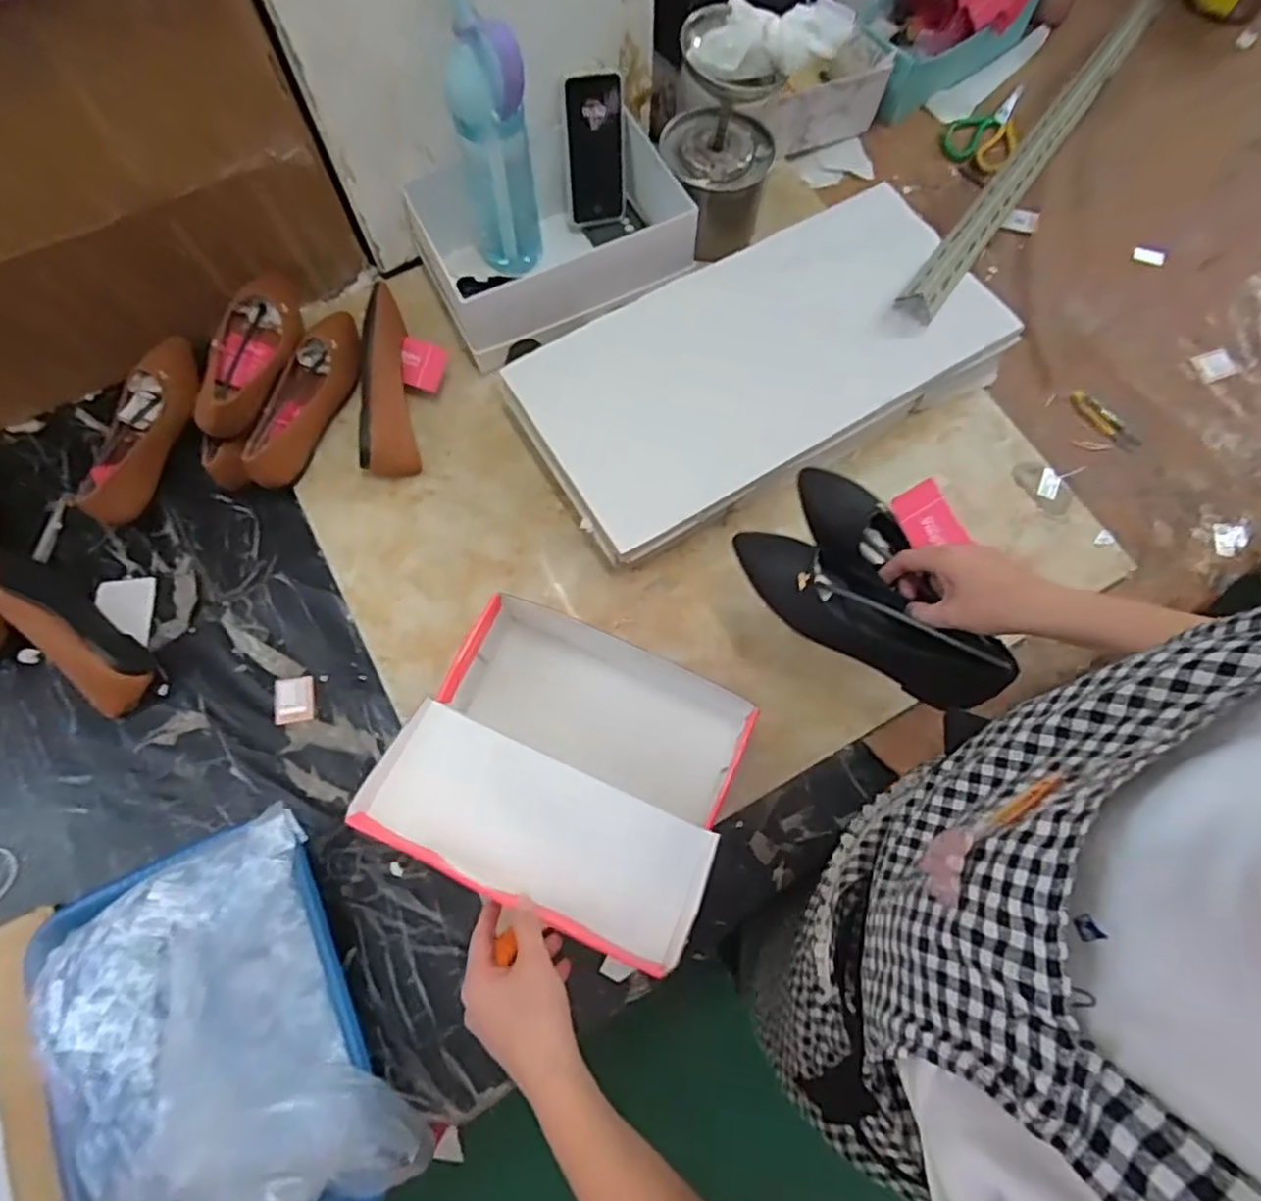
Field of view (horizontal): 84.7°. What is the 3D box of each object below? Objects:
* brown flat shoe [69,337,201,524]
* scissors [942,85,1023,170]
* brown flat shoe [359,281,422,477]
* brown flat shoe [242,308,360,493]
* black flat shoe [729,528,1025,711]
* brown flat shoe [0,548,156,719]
[{"bbox_3d":[-0.574,-0.198,0.817,0.069,0.063,0.237,9,71,3],"label":"brown flat shoe"},{"bbox_3d":[0.536,-0.711,1.032,0.098,0.011,0.171,29,73,9],"label":"scissors"},{"bbox_3d":[-0.288,-0.261,0.821,0.064,0.058,0.239,-6,71,-2],"label":"brown flat shoe"},{"bbox_3d":[-0.384,-0.241,0.822,0.067,0.062,0.244,18,72,6],"label":"brown flat shoe"},{"bbox_3d":[0.198,0.009,0.603,0.235,0.058,0.081,32,74,11],"label":"black flat shoe"},{"bbox_3d":[-0.616,0.024,0.734,0.235,0.054,0.080,34,74,11],"label":"brown flat shoe"}]

